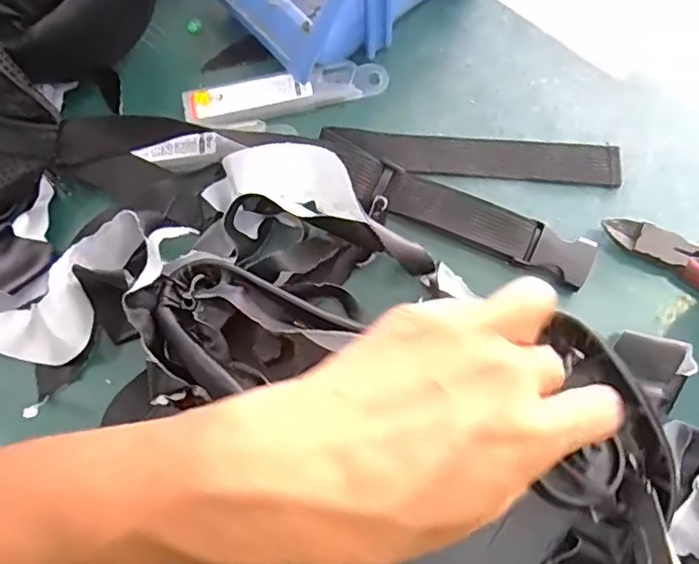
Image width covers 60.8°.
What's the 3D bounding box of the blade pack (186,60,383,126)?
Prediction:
[{"bbox_3d":[-0.038,-0.118,0.368,0.124,0.011,0.027,-11,72,-1],"label":"blade pack"}]

